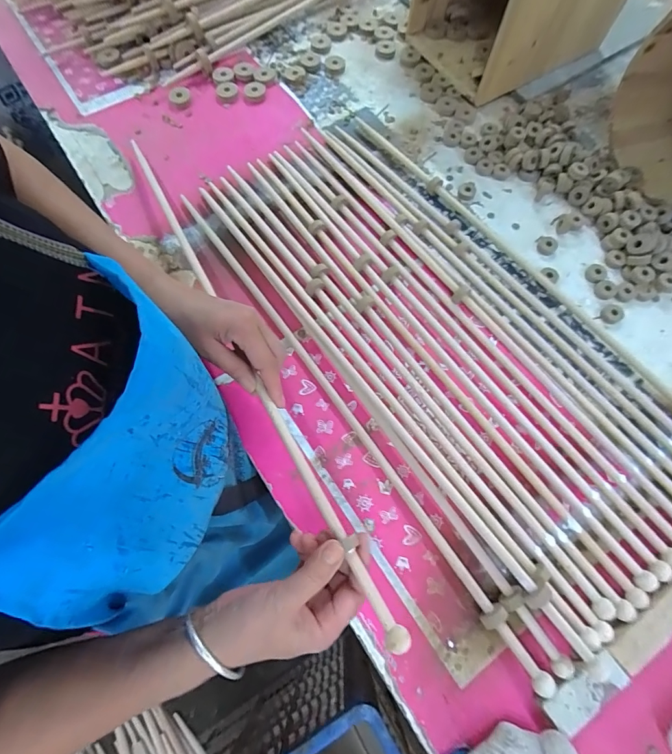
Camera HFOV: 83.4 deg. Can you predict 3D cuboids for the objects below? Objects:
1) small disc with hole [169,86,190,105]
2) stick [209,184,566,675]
[{"bbox_3d":[-0.251,-0.452,0.606,0.033,0.010,0.026,-23,72,-10],"label":"small disc with hole"},{"bbox_3d":[0.017,0.013,0.448,0.018,0.021,0.676,-34,74,-11],"label":"stick"}]

